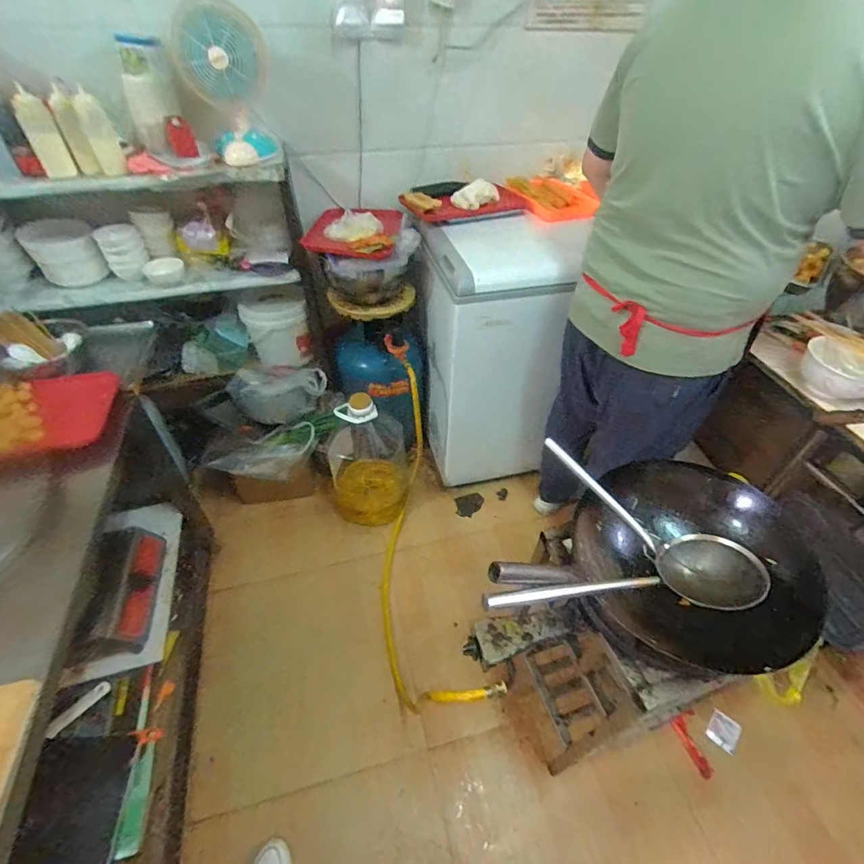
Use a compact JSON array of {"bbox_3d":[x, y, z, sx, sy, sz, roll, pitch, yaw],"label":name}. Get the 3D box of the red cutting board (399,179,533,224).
[{"bbox_3d":[0.102,-0.745,1.425,0.391,0.036,0.176,-10,69,-13],"label":"red cutting board"}]

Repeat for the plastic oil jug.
[{"bbox_3d":[-0.216,0.099,1.550,0.263,0.521,0.217,-11,47,-13],"label":"plastic oil jug"}]

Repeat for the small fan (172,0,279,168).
[{"bbox_3d":[-0.485,-0.831,1.082,0.200,0.290,0.163,-15,48,-16],"label":"small fan"}]

